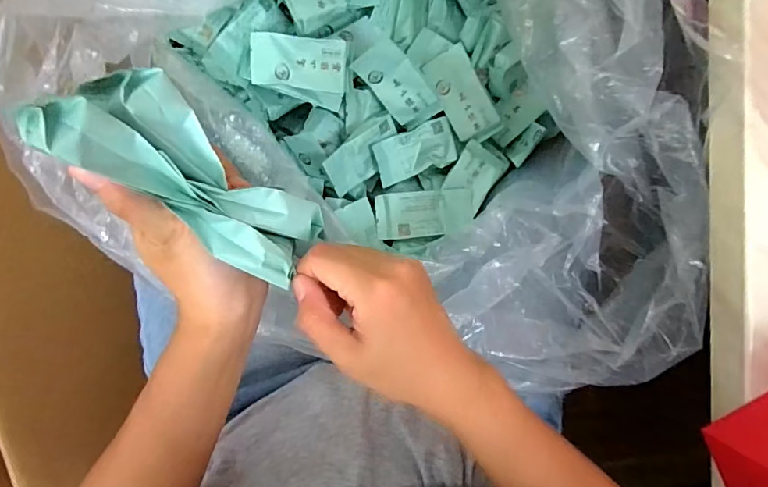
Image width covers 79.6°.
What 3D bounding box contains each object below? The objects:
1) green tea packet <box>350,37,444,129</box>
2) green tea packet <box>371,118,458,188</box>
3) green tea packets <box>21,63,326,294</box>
[{"bbox_3d":[0.016,-0.186,0.539,0.057,0.018,0.114,-30,128,23],"label":"green tea packet"},{"bbox_3d":[0.040,-0.113,0.570,0.103,0.012,0.057,-20,96,-4],"label":"green tea packet"},{"bbox_3d":[-0.086,-0.029,0.230,0.050,0.025,0.146,-52,134,-1],"label":"green tea packets"}]

